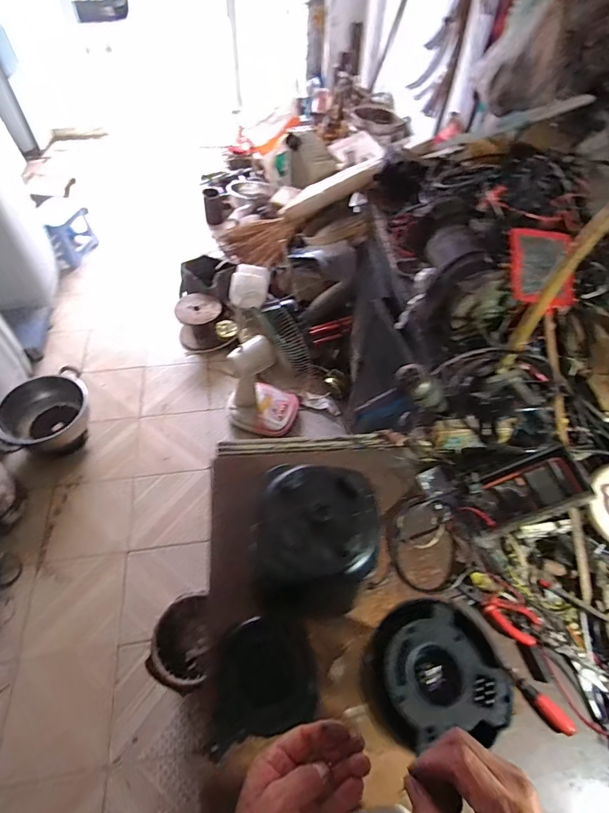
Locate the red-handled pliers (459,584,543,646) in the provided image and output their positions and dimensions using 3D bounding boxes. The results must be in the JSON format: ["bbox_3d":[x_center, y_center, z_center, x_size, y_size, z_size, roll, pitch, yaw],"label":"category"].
[{"bbox_3d":[0.322,0.339,0.705,0.126,0.015,0.051,23,55,14],"label":"red-handled pliers"}]

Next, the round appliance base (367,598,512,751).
[{"bbox_3d":[0.141,0.280,0.460,0.139,0.026,0.127,-2,53,-4],"label":"round appliance base"}]

